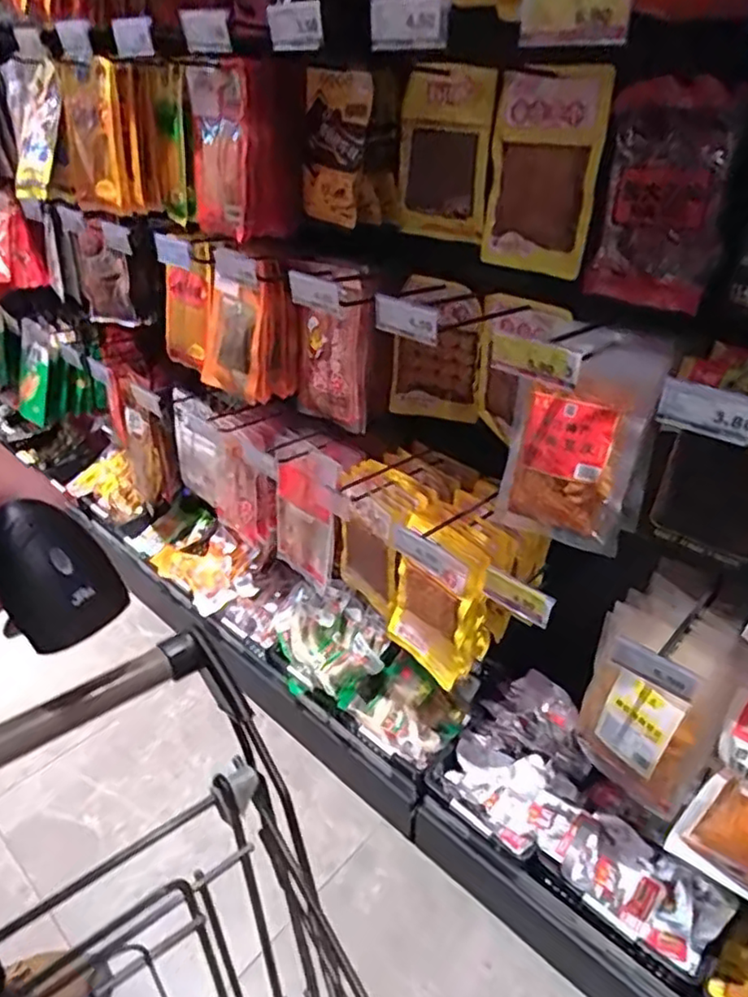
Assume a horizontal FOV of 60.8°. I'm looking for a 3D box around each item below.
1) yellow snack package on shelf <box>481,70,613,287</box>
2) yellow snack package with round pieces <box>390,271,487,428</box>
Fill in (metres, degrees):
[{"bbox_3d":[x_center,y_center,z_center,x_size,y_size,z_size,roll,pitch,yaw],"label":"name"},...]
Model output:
[{"bbox_3d":[0.229,-0.441,0.883,0.157,0.254,0.030,30,48,30],"label":"yellow snack package on shelf"},{"bbox_3d":[0.107,-0.252,1.109,0.159,0.250,0.041,14,36,19],"label":"yellow snack package with round pieces"}]

